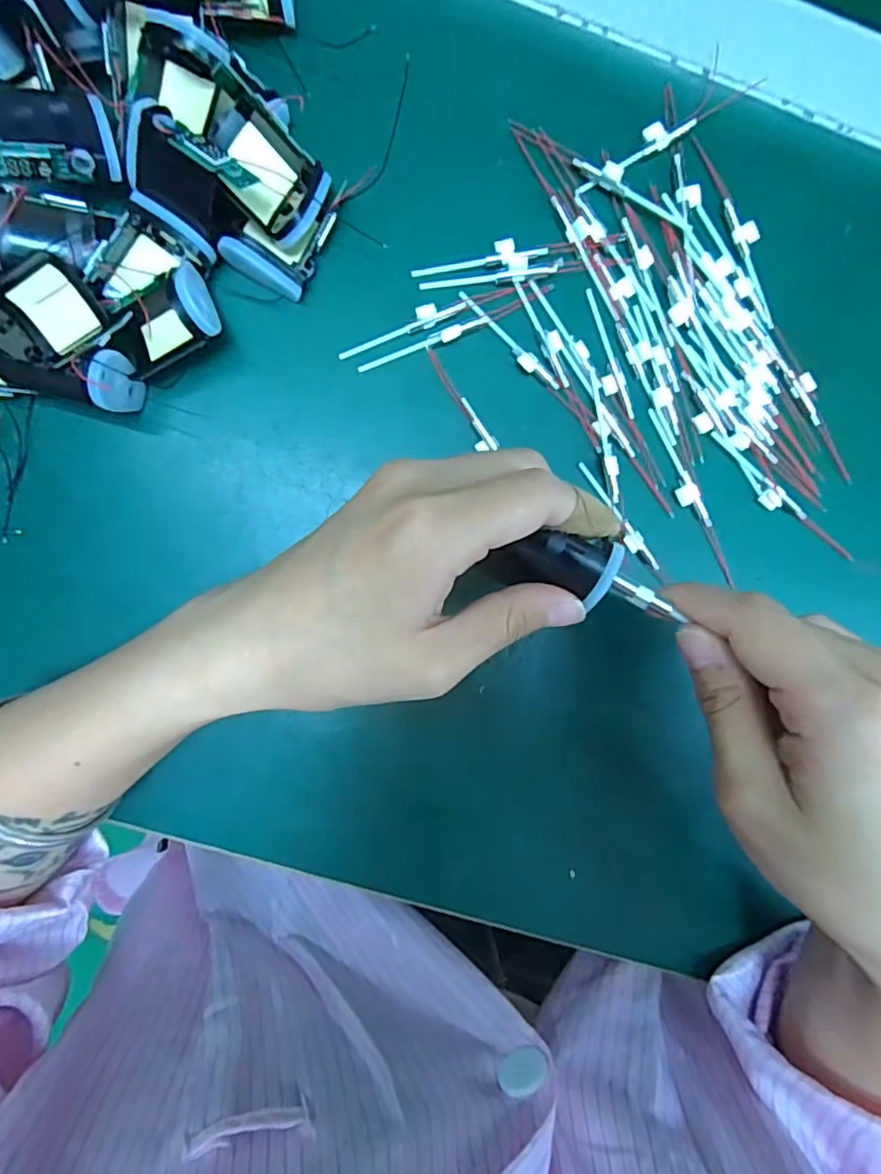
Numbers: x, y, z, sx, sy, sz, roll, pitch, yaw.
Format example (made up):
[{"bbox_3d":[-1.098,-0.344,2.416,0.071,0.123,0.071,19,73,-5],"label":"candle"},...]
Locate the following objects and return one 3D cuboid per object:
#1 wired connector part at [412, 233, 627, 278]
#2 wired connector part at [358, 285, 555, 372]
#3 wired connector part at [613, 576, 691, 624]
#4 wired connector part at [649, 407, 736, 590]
[{"bbox_3d":[0.035,-0.149,0.266,0.095,0.008,0.011,-14,93,-2],"label":"wired connector part"},{"bbox_3d":[0.009,-0.113,0.267,0.093,0.005,0.006,-24,94,-2],"label":"wired connector part"},{"bbox_3d":[0.068,0.004,0.201,0.025,0.004,0.007,31,90,-2],"label":"wired connector part"},{"bbox_3d":[0.116,-0.040,0.279,0.010,0.005,0.088,-28,94,-1],"label":"wired connector part"}]

